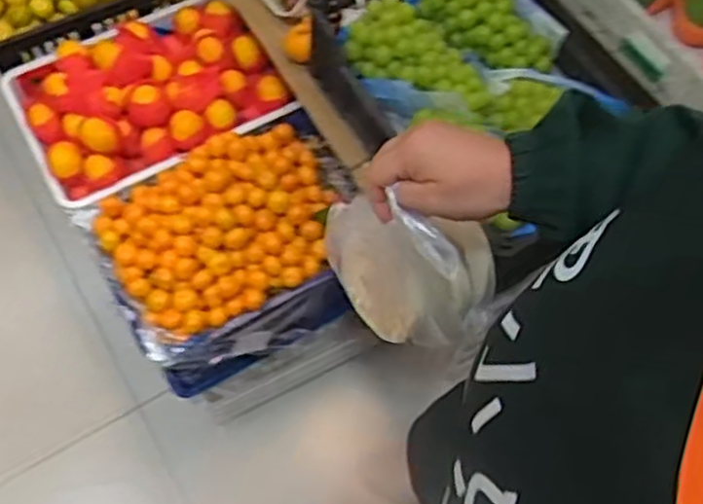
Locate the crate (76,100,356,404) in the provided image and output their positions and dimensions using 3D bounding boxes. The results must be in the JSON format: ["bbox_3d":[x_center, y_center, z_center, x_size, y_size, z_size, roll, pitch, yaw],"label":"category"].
[{"bbox_3d":[-0.203,-0.005,1.313,0.436,0.276,0.340,-30,69,-16],"label":"crate"}]

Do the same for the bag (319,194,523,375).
[{"bbox_3d":[0.053,0.017,0.622,0.146,0.181,0.081,7,64,1],"label":"bag"}]

